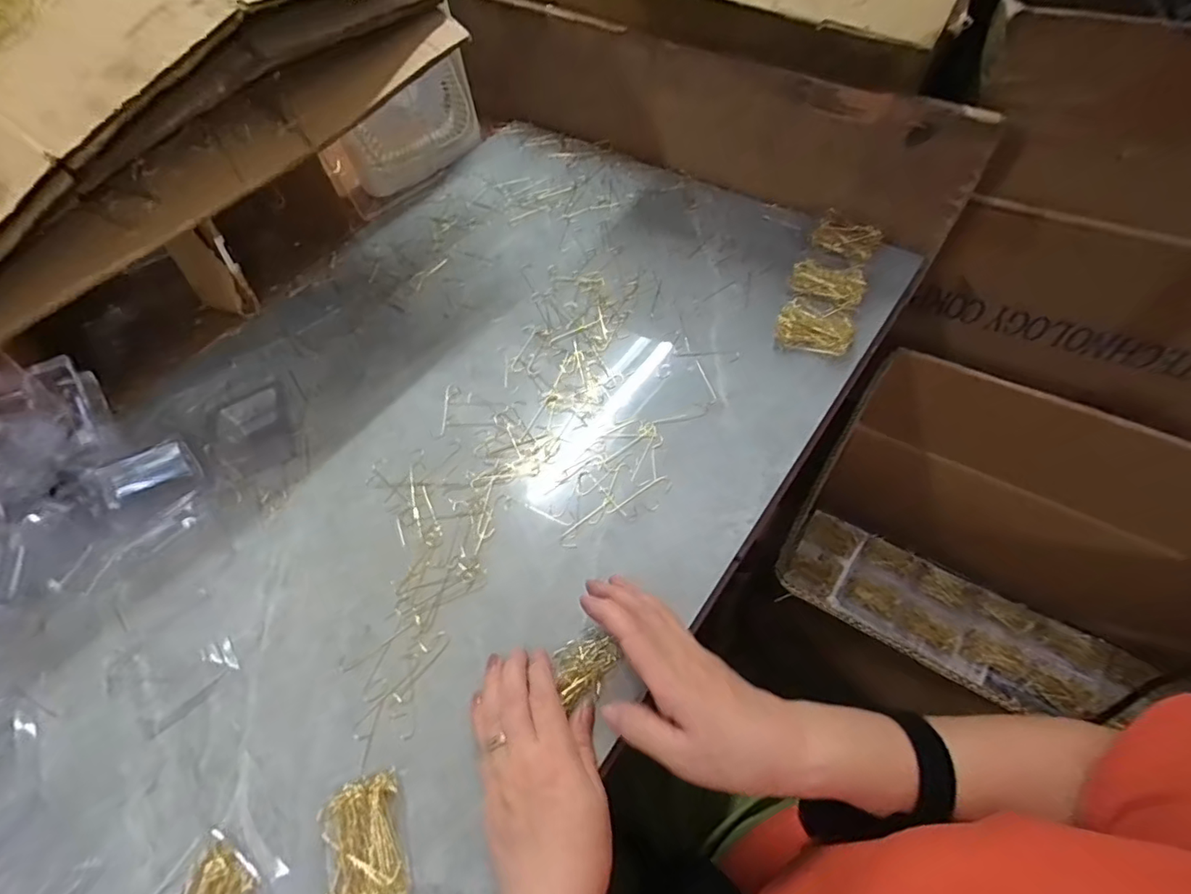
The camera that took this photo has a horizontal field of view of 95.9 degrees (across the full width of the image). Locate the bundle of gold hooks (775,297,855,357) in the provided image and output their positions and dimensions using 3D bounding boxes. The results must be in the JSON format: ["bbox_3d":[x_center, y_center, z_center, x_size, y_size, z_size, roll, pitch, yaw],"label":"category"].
[{"bbox_3d":[0.216,-0.116,0.528,0.070,0.014,0.054,21,62,16],"label":"bundle of gold hooks"}]

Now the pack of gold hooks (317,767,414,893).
[{"bbox_3d":[-0.146,0.251,0.339,0.049,0.012,0.073,-17,58,-7],"label":"pack of gold hooks"}]

